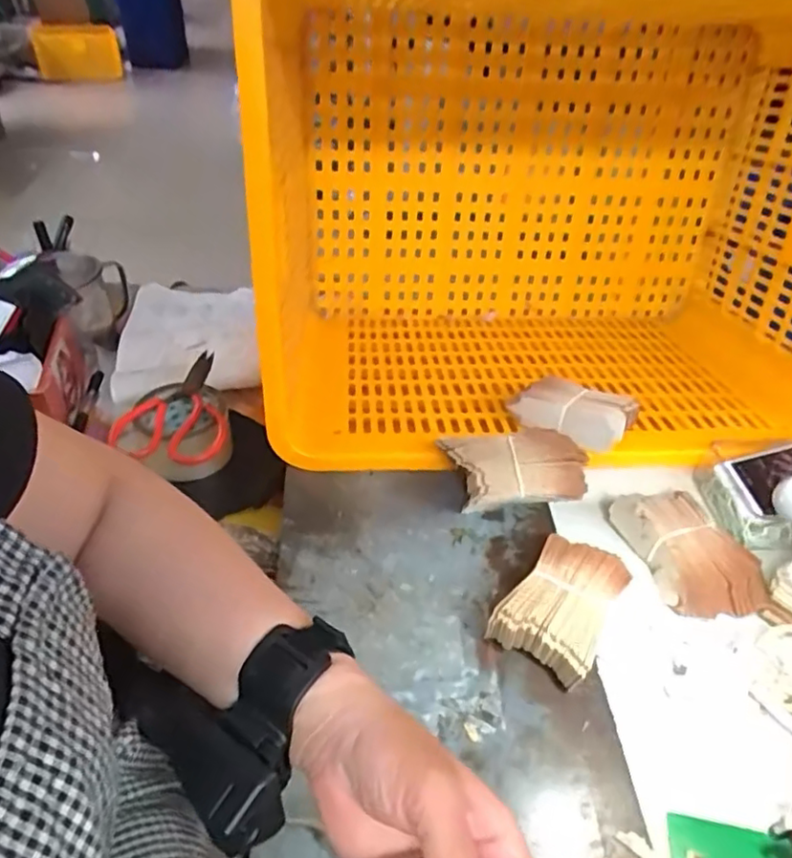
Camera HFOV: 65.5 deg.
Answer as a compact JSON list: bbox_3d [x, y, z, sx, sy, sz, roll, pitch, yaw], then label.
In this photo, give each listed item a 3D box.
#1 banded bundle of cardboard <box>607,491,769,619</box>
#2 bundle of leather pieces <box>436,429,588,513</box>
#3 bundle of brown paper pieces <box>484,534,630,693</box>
[{"bbox_3d":[0.254,0.107,0.538,0.075,0.043,0.124,-11,43,-16],"label":"banded bundle of cardboard"},{"bbox_3d":[0.111,0.042,0.579,0.133,0.066,0.064,0,41,-4],"label":"bundle of leather pieces"},{"bbox_3d":[0.133,0.139,0.497,0.078,0.044,0.117,25,46,23],"label":"bundle of brown paper pieces"}]

